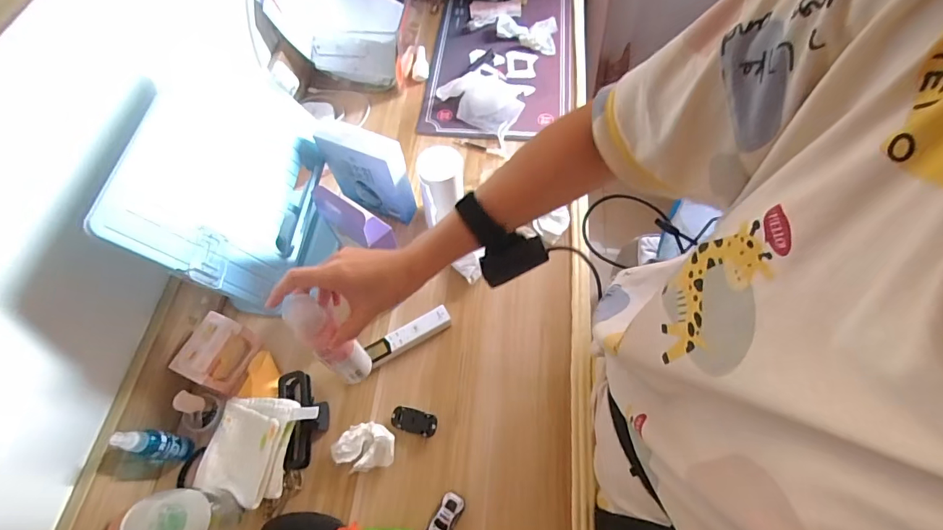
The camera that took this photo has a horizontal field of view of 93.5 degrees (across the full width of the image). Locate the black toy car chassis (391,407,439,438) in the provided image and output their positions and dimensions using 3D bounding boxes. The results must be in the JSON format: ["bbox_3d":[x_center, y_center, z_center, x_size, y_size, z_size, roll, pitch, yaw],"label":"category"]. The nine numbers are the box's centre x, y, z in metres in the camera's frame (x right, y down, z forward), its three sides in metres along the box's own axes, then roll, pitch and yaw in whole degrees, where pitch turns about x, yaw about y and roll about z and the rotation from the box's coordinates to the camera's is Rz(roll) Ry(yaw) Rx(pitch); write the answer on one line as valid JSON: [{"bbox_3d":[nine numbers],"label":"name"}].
[{"bbox_3d":[-0.079,0.216,0.613,0.065,0.020,0.031,13,63,10],"label":"black toy car chassis"}]

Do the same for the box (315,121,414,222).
[{"bbox_3d":[-0.168,-0.140,0.720,0.147,0.181,0.048,19,64,12],"label":"box"}]

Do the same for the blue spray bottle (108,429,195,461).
[{"bbox_3d":[-0.395,0.223,0.552,0.027,0.104,0.030,9,62,7],"label":"blue spray bottle"}]

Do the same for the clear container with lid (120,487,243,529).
[{"bbox_3d":[-0.318,0.288,0.504,0.057,0.132,0.077,-6,61,0],"label":"clear container with lid"}]

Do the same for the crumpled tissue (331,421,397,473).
[{"bbox_3d":[-0.145,0.242,0.592,0.086,0.035,0.057,-8,61,-2],"label":"crumpled tissue"}]

